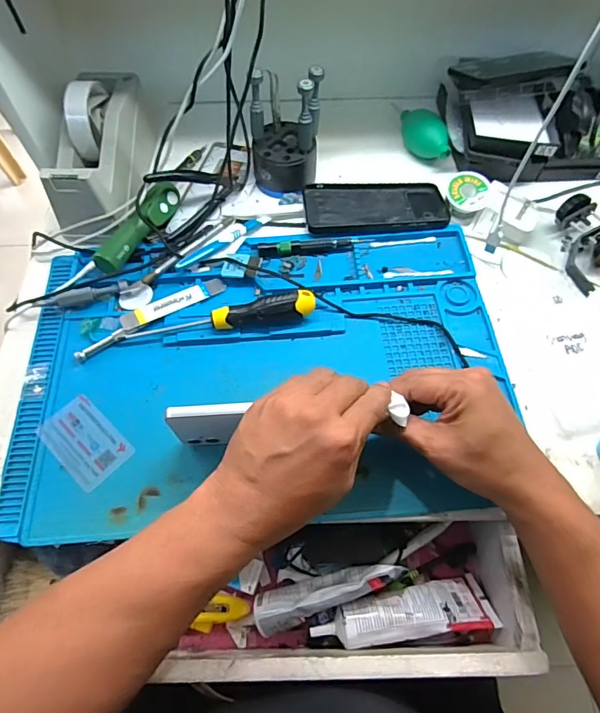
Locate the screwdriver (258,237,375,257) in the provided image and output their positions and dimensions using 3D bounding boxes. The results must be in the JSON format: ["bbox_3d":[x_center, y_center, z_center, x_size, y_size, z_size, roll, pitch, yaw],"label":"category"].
[{"bbox_3d":[0.017,-0.126,0.520,0.129,0.010,0.015,-5,62,-2],"label":"screwdriver"}]

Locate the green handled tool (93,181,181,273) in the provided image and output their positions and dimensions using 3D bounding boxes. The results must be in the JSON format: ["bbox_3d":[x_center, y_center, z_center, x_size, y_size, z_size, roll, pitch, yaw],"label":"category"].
[{"bbox_3d":[-0.179,-0.147,0.514,0.028,0.035,0.134,25,65,14],"label":"green handled tool"}]

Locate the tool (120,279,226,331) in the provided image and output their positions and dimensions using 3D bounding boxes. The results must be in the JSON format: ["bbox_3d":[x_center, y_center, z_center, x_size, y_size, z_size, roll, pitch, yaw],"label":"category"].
[{"bbox_3d":[-0.135,-0.060,0.485,0.112,0.009,0.023,-30,65,-14],"label":"tool"}]

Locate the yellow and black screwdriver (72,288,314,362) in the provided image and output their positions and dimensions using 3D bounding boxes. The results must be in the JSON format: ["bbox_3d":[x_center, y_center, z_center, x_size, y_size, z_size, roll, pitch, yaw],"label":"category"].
[{"bbox_3d":[-0.104,-0.034,0.460,0.239,0.032,0.024,-9,62,-4],"label":"yellow and black screwdriver"}]

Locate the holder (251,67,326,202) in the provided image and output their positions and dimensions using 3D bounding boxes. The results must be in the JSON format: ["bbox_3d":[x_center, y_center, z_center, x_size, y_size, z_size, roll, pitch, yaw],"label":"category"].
[{"bbox_3d":[-0.016,-0.258,0.532,0.078,0.131,0.074,0,62,0],"label":"holder"}]

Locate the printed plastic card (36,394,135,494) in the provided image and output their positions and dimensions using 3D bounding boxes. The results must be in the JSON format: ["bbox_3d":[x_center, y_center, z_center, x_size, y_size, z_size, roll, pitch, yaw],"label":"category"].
[{"bbox_3d":[-0.198,0.077,0.420,0.083,0.004,0.053,39,69,19],"label":"printed plastic card"}]

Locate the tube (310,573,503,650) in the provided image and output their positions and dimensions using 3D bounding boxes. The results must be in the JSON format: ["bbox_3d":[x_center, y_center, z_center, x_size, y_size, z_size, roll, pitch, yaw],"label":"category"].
[{"bbox_3d":[0.096,0.238,0.416,0.162,0.034,0.043,-11,62,-5],"label":"tube"}]

